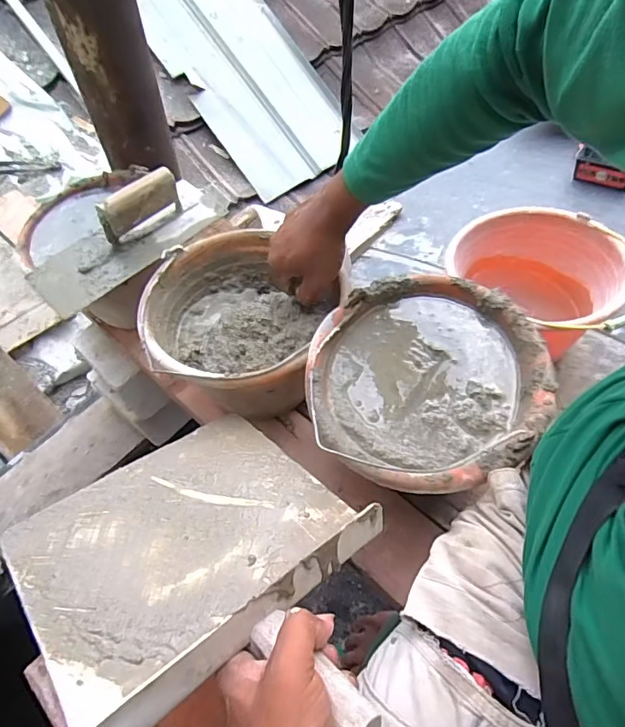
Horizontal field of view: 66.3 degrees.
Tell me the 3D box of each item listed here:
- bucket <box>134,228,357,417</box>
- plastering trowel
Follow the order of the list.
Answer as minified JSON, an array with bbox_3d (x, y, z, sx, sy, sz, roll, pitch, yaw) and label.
[{"bbox_3d":[-0.091,-0.054,0.624,0.223,0.144,0.243,0,61,0],"label":"bucket"},{"bbox_3d":[-0.238,-0.174,0.609,0.260,0.076,0.104,-37,67,-18],"label":"plastering trowel"}]

